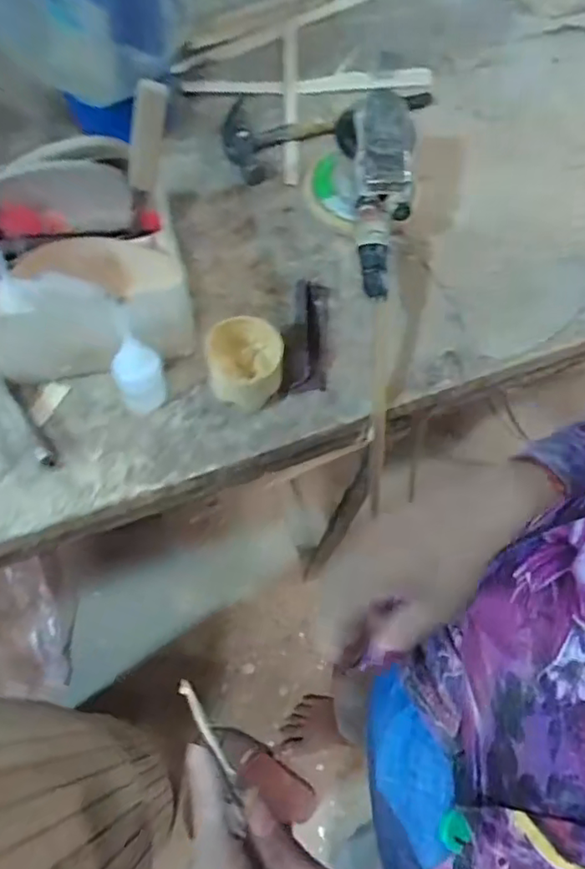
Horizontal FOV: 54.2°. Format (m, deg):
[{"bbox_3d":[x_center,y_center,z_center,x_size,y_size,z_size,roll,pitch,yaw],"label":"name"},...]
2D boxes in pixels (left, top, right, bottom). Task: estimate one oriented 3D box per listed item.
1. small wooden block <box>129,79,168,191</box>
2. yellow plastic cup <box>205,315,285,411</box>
[{"bbox_3d":[-0.109,-0.221,0.426,0.021,0.074,0.011,32,40,12],"label":"small wooden block"},{"bbox_3d":[-0.035,-0.052,0.440,0.054,0.058,0.059,3,62,-5],"label":"yellow plastic cup"}]

